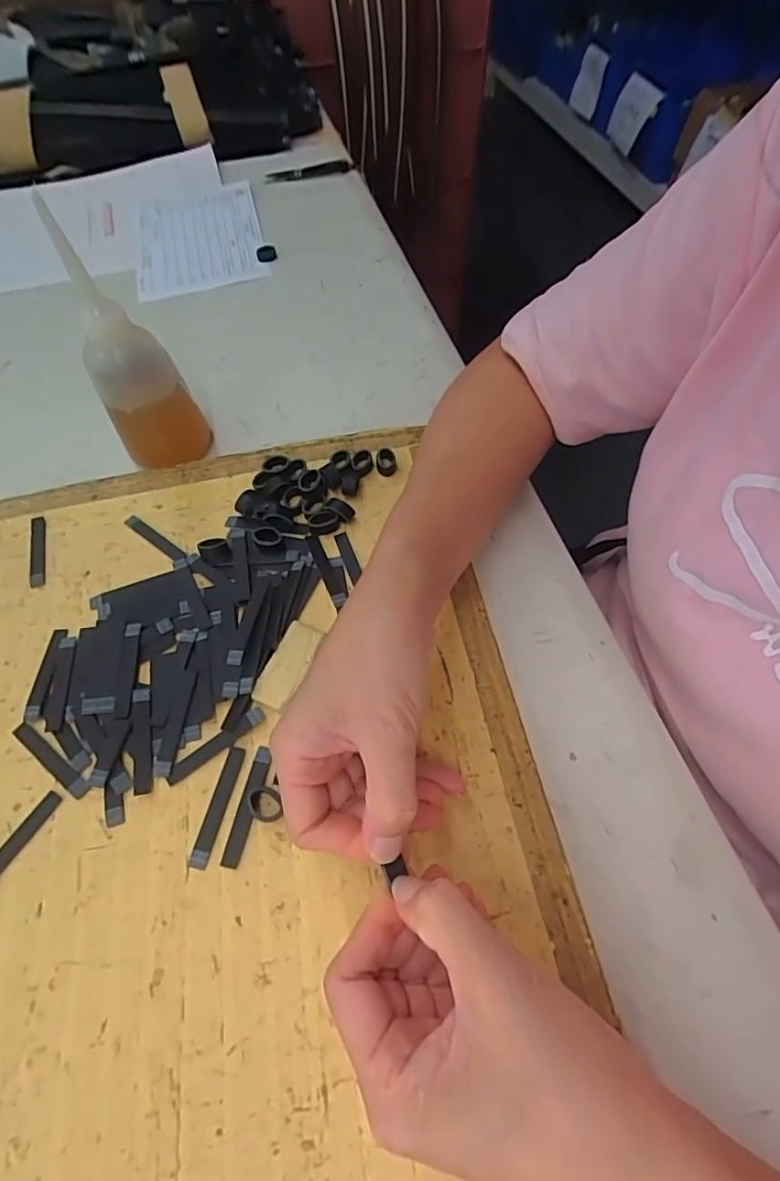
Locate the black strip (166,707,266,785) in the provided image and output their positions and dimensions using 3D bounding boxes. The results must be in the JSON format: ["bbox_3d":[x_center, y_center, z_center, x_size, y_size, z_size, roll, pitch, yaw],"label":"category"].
[{"bbox_3d":[-0.097,0.086,0.294,0.059,0.004,0.011,-31,64,-17],"label":"black strip"}]

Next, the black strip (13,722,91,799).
[{"bbox_3d":[-0.190,0.094,0.294,0.061,0.004,0.009,32,64,18],"label":"black strip"}]

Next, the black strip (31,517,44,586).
[{"bbox_3d":[-0.246,-0.029,0.368,0.009,0.004,0.061,-17,60,-9],"label":"black strip"}]

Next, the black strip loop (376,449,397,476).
[{"bbox_3d":[-0.003,-0.094,0.390,0.015,0.010,0.023,-3,59,-1],"label":"black strip loop"}]

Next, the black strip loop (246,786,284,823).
[{"bbox_3d":[-0.064,0.112,0.274,0.018,0.011,0.016,28,63,16],"label":"black strip loop"}]

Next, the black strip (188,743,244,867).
[{"bbox_3d":[-0.091,0.113,0.279,0.010,0.004,0.060,11,60,7],"label":"black strip"}]

